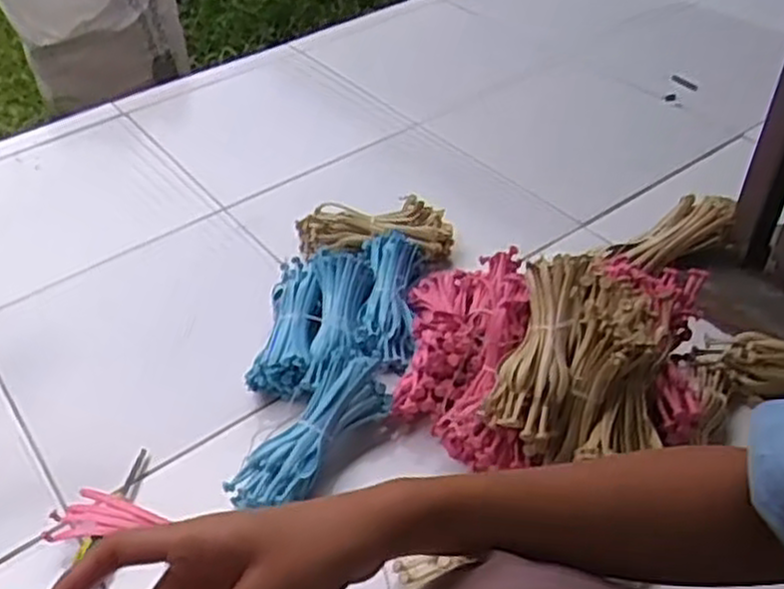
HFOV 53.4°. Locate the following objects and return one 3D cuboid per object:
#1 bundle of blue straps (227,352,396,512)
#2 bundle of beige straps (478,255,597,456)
[{"bbox_3d":[-0.086,0.152,0.854,0.078,0.057,0.211,28,61,31],"label":"bundle of blue straps"},{"bbox_3d":[0.155,0.053,0.804,0.076,0.047,0.208,14,69,18],"label":"bundle of beige straps"}]

